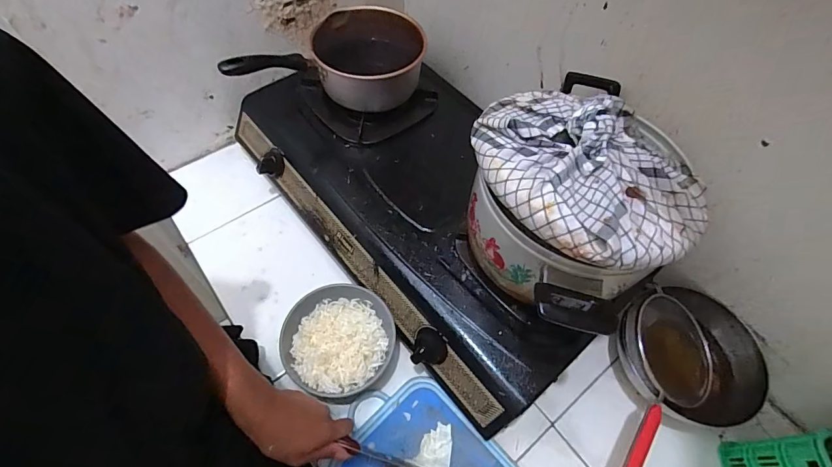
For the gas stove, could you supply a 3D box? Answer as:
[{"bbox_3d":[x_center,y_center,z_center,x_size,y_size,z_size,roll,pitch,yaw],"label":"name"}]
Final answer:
[{"bbox_3d":[0.011,-0.060,0.690,0.340,0.115,0.660,-35,67,-21],"label":"gas stove"}]

